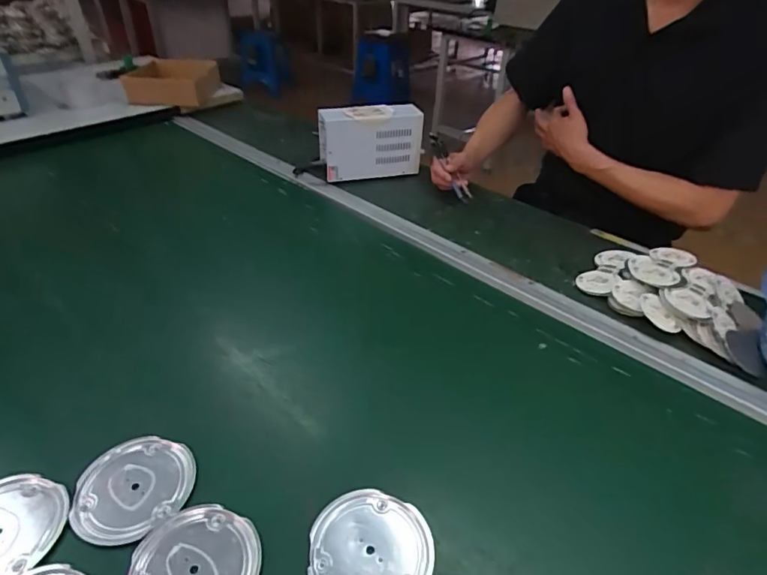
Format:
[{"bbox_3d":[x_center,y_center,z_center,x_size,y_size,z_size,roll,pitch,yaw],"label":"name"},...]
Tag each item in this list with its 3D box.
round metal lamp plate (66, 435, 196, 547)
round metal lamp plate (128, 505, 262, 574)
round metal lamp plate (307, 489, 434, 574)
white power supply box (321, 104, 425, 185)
[{"bbox_3d":[-0.239,0.191,0.454,0.096,0.017,0.102,1,37,-1],"label":"round metal lamp plate"},{"bbox_3d":[-0.159,0.236,0.397,0.104,0.005,0.103,1,37,-1],"label":"round metal lamp plate"},{"bbox_3d":[-0.011,0.228,0.413,0.104,0.009,0.100,1,37,-1],"label":"round metal lamp plate"},{"bbox_3d":[-0.027,-0.297,1.001,0.214,0.150,0.059,-1,39,-8],"label":"white power supply box"}]

